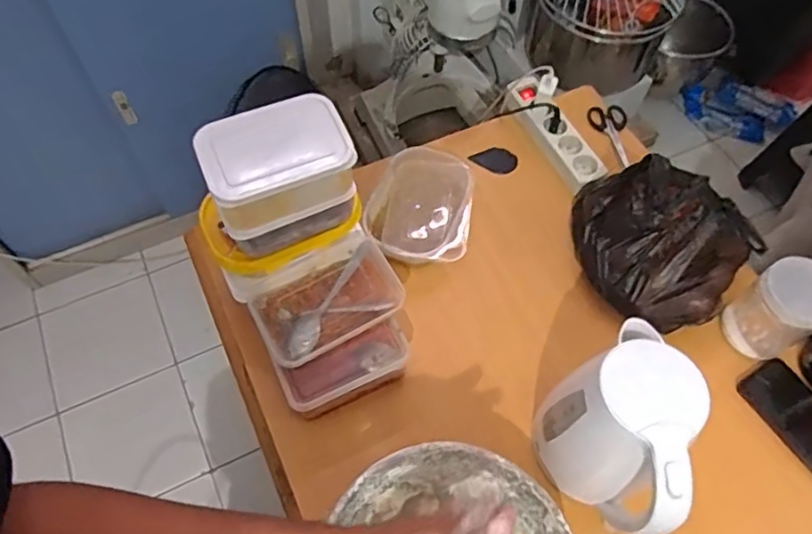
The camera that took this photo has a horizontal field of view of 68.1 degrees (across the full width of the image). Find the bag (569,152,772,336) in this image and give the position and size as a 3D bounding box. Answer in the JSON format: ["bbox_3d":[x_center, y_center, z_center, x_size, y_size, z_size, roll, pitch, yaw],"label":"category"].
[{"bbox_3d":[0.337,-0.035,0.808,0.235,0.171,0.165,27,63,13],"label":"bag"}]

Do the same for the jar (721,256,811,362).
[{"bbox_3d":[0.483,0.058,0.783,0.080,0.132,0.088,-24,64,-14],"label":"jar"}]

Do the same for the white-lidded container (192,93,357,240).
[{"bbox_3d":[-0.141,-0.113,0.665,0.154,0.076,0.105,-22,63,-13],"label":"white-lidded container"}]

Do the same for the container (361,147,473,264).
[{"bbox_3d":[0.018,-0.091,0.900,0.151,0.059,0.179,7,60,2],"label":"container"}]

